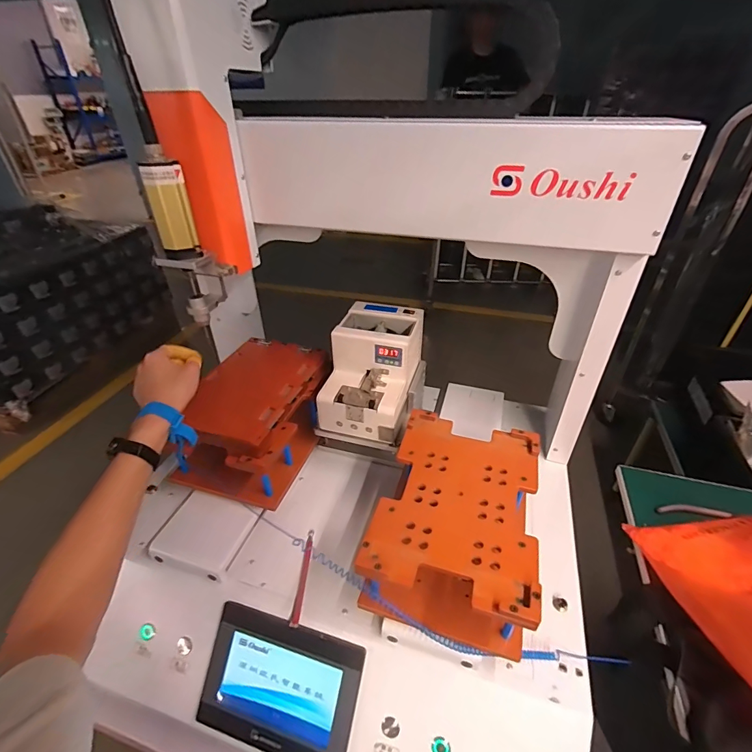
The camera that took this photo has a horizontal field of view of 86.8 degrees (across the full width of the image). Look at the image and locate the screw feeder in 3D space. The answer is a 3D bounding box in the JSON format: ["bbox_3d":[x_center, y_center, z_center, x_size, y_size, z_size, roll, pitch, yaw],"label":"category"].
[{"bbox_3d":[0.001,-0.010,0.676,0.142,0.150,0.191,9,37,13],"label":"screw feeder"}]

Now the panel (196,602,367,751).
[{"bbox_3d":[-0.121,0.391,0.500,0.194,0.011,0.148,11,82,13],"label":"panel"}]

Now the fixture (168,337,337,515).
[{"bbox_3d":[-0.196,0.066,0.681,0.179,0.137,0.257,8,37,11],"label":"fixture"}]

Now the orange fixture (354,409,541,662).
[{"bbox_3d":[0.108,0.186,0.534,0.185,0.092,0.268,11,38,15],"label":"orange fixture"}]

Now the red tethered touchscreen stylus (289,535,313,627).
[{"bbox_3d":[-0.101,0.279,0.554,0.011,0.013,0.123,2,36,4],"label":"red tethered touchscreen stylus"}]

